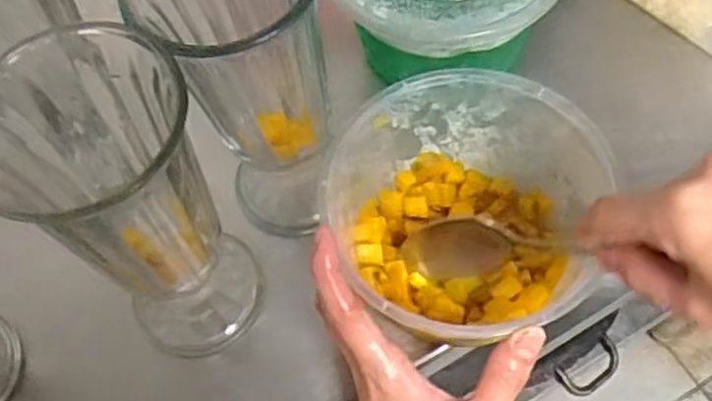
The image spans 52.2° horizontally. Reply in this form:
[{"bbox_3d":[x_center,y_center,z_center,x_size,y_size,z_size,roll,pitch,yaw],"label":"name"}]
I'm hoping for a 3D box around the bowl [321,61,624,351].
[{"bbox_3d":[0.057,0.011,0.385,0.138,0.076,0.142,-1,62,3],"label":"bowl"}]

